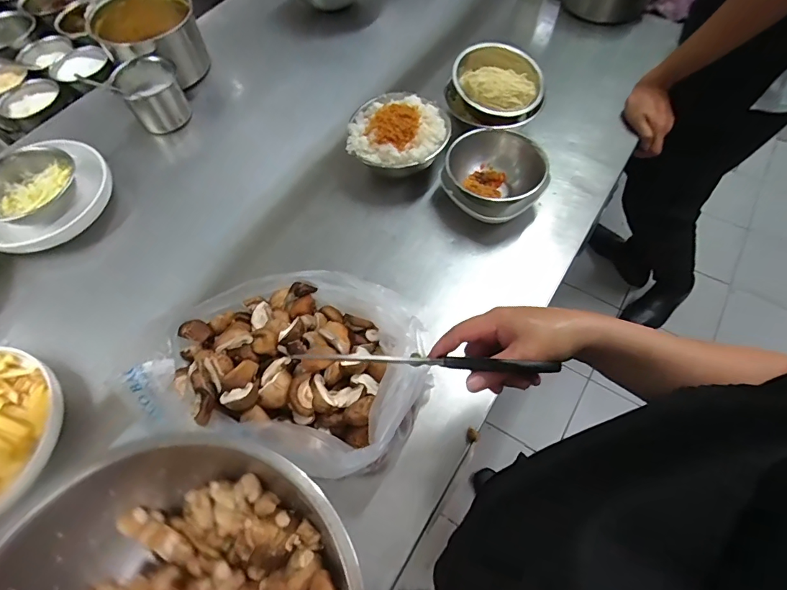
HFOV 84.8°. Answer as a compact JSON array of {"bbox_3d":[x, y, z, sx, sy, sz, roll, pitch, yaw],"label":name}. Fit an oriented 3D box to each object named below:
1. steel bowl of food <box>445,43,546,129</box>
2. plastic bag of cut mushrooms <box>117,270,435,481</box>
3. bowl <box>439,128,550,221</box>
[{"bbox_3d":[0.171,-0.350,0.722,0.150,0.072,0.160,-1,61,2],"label":"steel bowl of food"},{"bbox_3d":[-0.116,0.078,0.543,0.318,0.105,0.229,17,63,12],"label":"plastic bag of cut mushrooms"},{"bbox_3d":[0.163,-0.183,0.689,0.156,0.081,0.147,-1,61,2],"label":"bowl"}]

